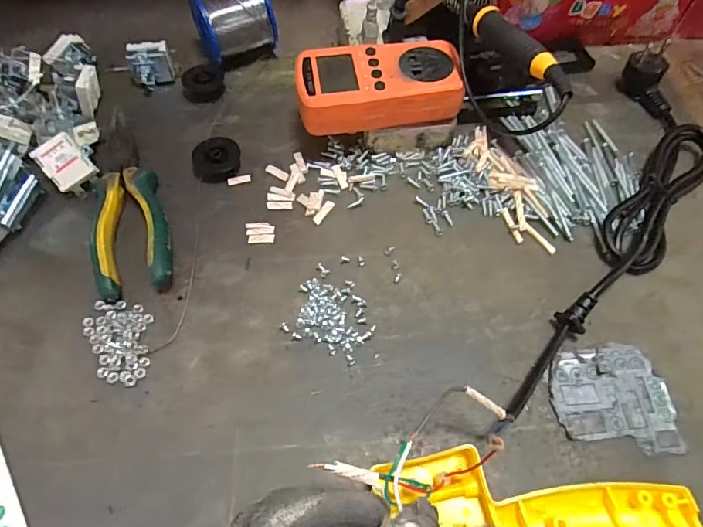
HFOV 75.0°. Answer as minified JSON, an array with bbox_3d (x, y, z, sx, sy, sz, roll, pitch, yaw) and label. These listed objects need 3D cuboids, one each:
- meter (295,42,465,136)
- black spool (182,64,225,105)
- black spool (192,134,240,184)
[{"bbox_3d":[0.020,-0.141,0.361,0.123,0.033,0.067,-8,60,-5],"label":"meter"},{"bbox_3d":[-0.141,-0.171,0.427,0.035,0.019,0.036,0,60,-1],"label":"black spool"},{"bbox_3d":[-0.112,-0.085,0.378,0.037,0.018,0.034,-1,60,-1],"label":"black spool"}]

